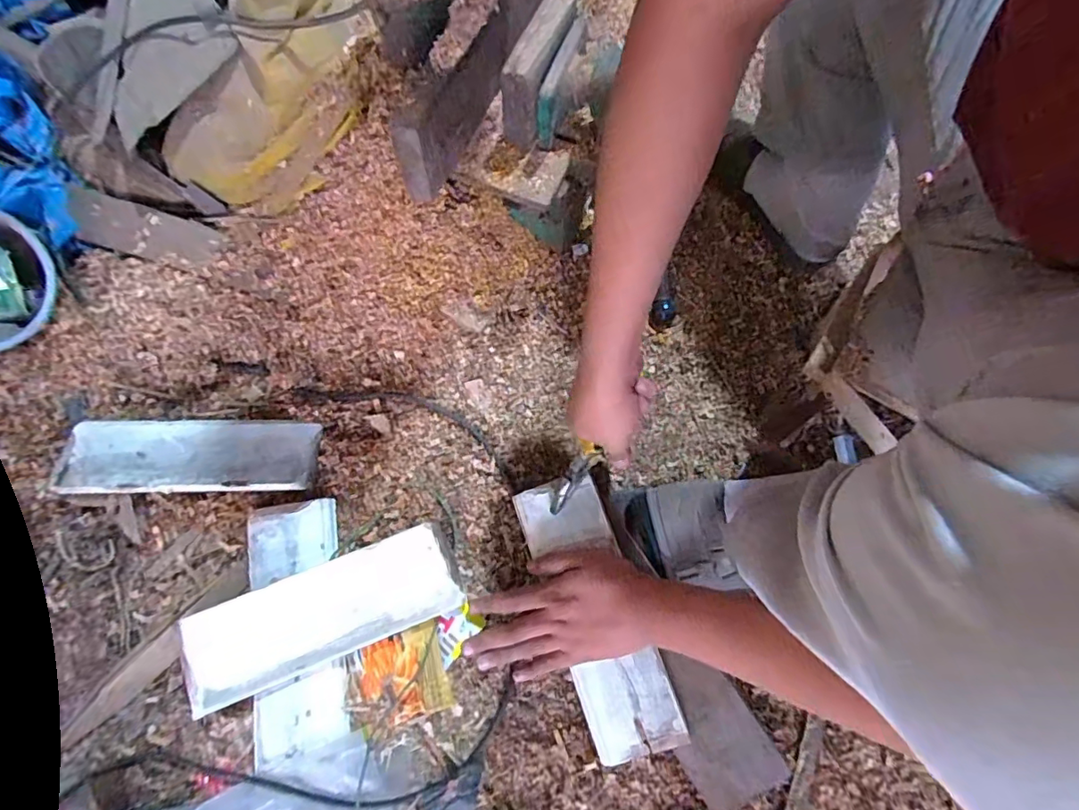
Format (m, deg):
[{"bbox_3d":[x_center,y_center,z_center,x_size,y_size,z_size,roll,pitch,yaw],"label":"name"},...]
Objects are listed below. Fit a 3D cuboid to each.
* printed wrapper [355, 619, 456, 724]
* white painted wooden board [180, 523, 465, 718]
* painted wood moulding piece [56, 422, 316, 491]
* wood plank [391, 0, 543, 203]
[{"bbox_3d":[-0.139,0.273,0.524,0.086,0.016,0.080,-14,71,-5],"label":"printed wrapper"},{"bbox_3d":[-0.217,0.210,0.526,0.263,0.033,0.090,-21,72,-7],"label":"white painted wooden board"},{"bbox_3d":[-0.383,0.053,0.572,0.263,0.015,0.084,-2,71,0],"label":"painted wood moulding piece"},{"bbox_3d":[-0.055,-0.321,0.500,0.028,0.089,0.300,23,72,8],"label":"wood plank"}]

